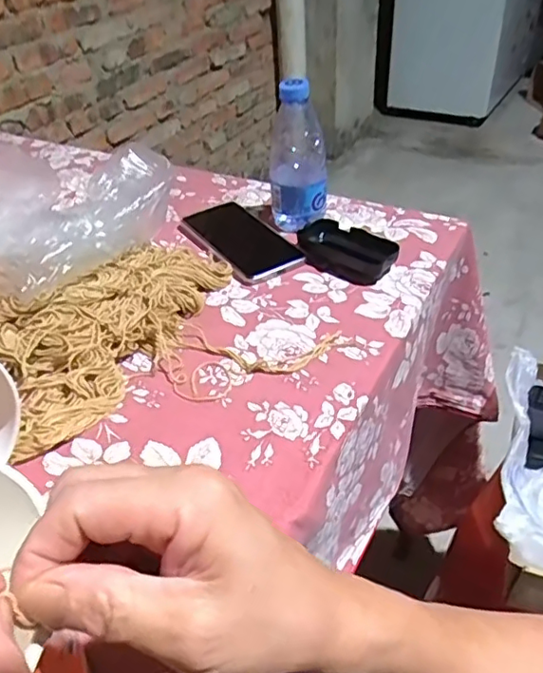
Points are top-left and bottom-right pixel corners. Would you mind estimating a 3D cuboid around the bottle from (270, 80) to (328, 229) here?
[{"bbox_3d":[0.029,-0.203,0.655,0.062,0.160,0.057,-4,39,0],"label":"bottle"}]

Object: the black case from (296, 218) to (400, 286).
[{"bbox_3d":[0.077,-0.092,0.618,0.115,0.025,0.061,27,48,32],"label":"black case"}]

